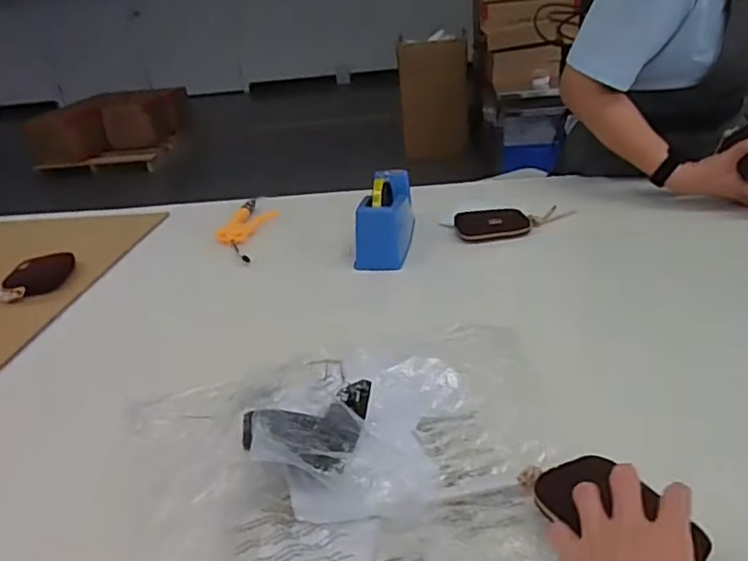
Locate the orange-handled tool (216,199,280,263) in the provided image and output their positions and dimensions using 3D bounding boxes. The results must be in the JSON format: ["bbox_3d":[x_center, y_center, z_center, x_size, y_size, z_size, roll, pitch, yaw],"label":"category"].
[{"bbox_3d":[-0.223,-0.091,1.080,0.091,0.018,0.242,-1,27,11],"label":"orange-handled tool"}]

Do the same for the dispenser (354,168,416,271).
[{"bbox_3d":[0.019,-0.108,0.973,0.073,0.094,0.191,0,28,13],"label":"dispenser"}]

